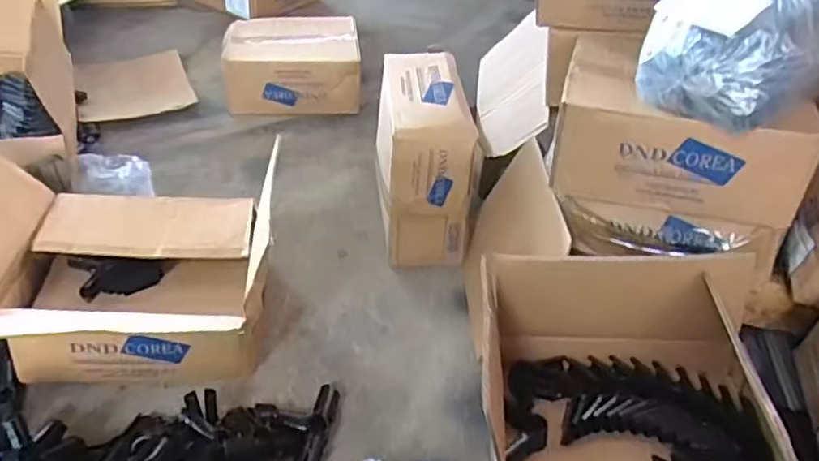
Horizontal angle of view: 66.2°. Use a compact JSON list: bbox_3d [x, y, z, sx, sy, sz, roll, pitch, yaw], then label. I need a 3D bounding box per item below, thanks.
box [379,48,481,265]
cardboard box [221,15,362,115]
[{"bbox_3d":[0.016,-0.140,1.208,0.153,0.298,0.331,-1,40,-8],"label":"box"},{"bbox_3d":[-0.302,-0.420,1.627,0.337,0.147,0.266,-2,40,-9],"label":"cardboard box"}]

